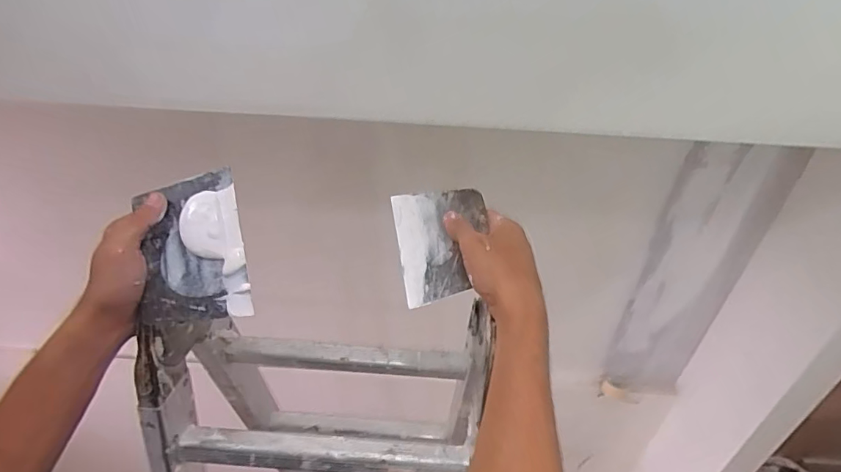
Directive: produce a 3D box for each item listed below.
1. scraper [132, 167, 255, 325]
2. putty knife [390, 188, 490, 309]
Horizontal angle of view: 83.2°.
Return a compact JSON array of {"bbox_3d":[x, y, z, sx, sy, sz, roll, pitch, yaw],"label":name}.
[{"bbox_3d":[-0.205,0.011,0.430,0.088,0.023,0.132,-9,80,-5],"label":"scraper"},{"bbox_3d":[0.025,0.007,0.483,0.093,0.010,0.123,-10,64,-1],"label":"putty knife"}]

